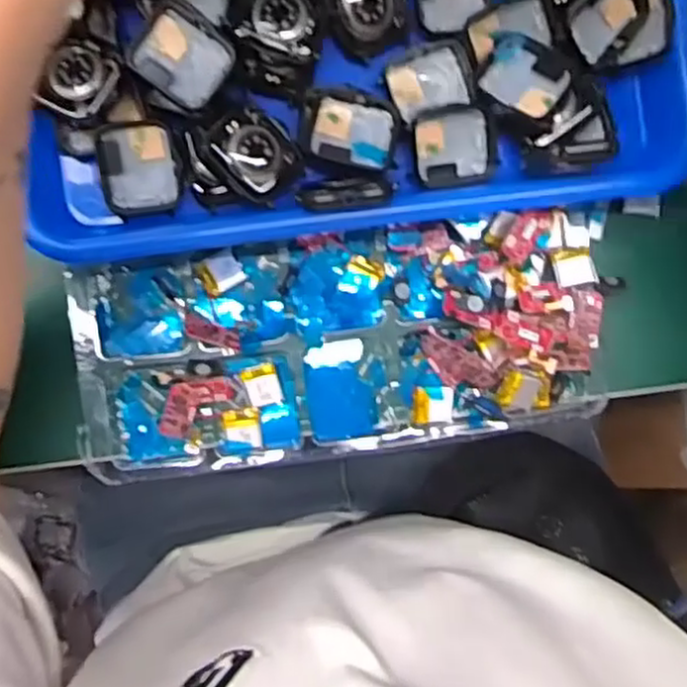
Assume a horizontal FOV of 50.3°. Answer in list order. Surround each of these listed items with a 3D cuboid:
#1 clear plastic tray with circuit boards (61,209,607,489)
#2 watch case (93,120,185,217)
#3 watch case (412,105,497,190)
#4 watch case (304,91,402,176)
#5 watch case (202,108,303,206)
[{"bbox_3d":[0.001,0.001,0.366,0.259,0.032,0.111,-7,90,-4],"label":"clear plastic tray with circuit boards"},{"bbox_3d":[-0.096,-0.084,0.349,0.037,0.012,0.043,-6,90,-4],"label":"watch case"},{"bbox_3d":[0.054,-0.095,0.355,0.042,0.010,0.038,-14,114,-4],"label":"watch case"},{"bbox_3d":[0.003,-0.100,0.353,0.045,0.012,0.037,8,89,-4],"label":"watch case"},{"bbox_3d":[-0.042,-0.088,0.337,0.034,0.008,0.042,-47,110,-8],"label":"watch case"}]

